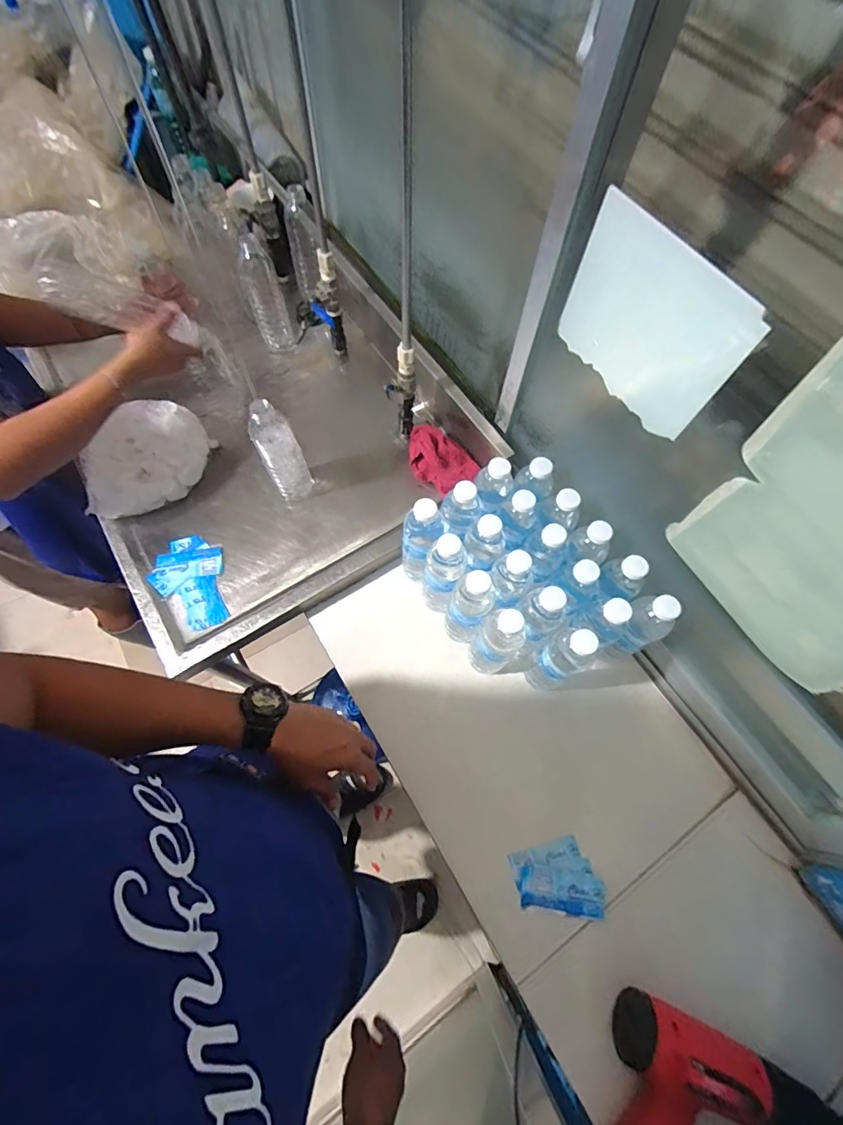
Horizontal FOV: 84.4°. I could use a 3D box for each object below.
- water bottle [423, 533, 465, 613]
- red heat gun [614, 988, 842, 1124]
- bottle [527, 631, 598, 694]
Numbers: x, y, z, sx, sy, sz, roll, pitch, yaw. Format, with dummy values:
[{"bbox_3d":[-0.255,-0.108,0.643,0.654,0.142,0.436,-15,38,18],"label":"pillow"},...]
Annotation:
[{"bbox_3d":[0.029,0.028,0.687,0.053,0.200,0.053,1,67,-2],"label":"water bottle"},{"bbox_3d":[0.337,0.655,0.518,0.282,0.083,0.200,25,68,8],"label":"red heat gun"},{"bbox_3d":[0.191,0.138,0.647,0.052,0.197,0.055,1,67,-2],"label":"bottle"}]

